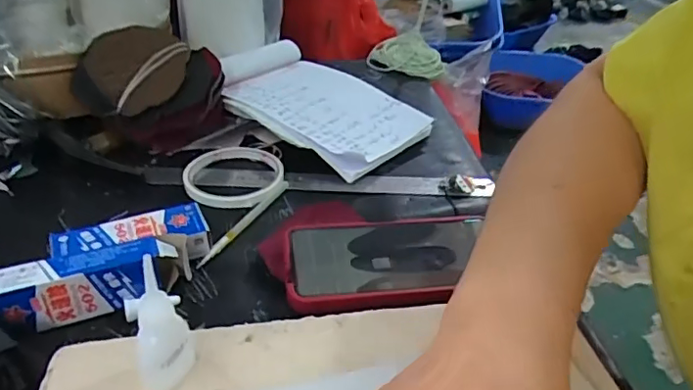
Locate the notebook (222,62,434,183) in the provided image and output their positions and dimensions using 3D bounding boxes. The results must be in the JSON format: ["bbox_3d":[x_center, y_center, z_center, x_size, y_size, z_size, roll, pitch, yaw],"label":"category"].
[{"bbox_3d":[-0.024,-0.088,0.567,0.184,0.033,0.140,26,39,30],"label":"notebook"}]

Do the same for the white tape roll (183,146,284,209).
[{"bbox_3d":[-0.100,-0.019,0.493,0.085,0.010,0.088,1,33,-4],"label":"white tape roll"}]

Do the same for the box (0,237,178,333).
[{"bbox_3d":[-0.168,0.057,0.353,0.109,0.038,0.025,-13,36,-23],"label":"box"}]

